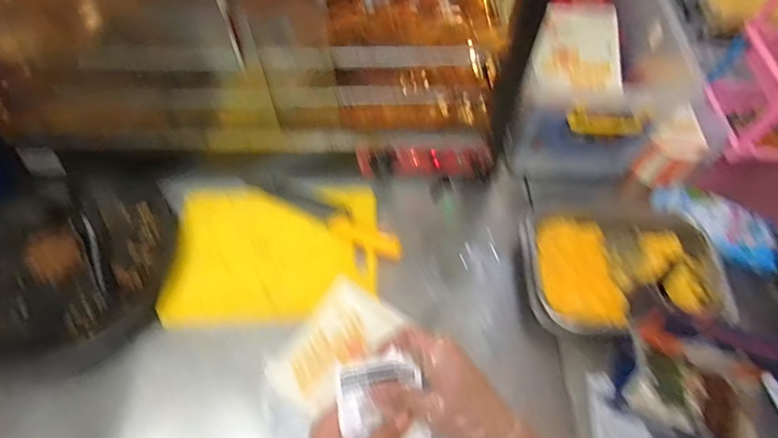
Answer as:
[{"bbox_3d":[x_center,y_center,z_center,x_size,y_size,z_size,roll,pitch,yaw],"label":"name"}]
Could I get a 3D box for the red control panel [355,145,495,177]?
[{"bbox_3d":[0.067,-0.105,0.819,0.242,0.052,0.034,-2,58,-3],"label":"red control panel"}]

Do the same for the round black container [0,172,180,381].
[{"bbox_3d":[-0.527,0.072,0.739,0.316,0.051,0.338,1,57,-1],"label":"round black container"}]

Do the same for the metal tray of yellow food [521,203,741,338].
[{"bbox_3d":[0.374,0.080,0.762,0.313,0.068,0.233,-1,58,-2],"label":"metal tray of yellow food"}]

